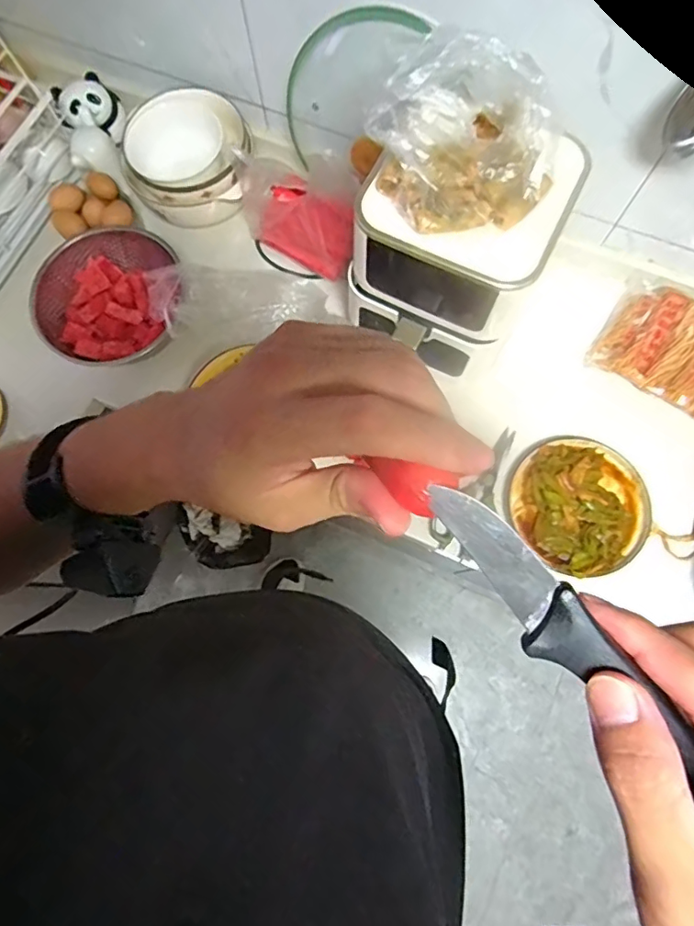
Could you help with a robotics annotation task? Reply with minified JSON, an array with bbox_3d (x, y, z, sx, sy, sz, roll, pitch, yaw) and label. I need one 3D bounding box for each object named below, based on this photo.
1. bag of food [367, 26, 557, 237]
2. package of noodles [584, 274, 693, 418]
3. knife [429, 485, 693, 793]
[{"bbox_3d":[0.131,-0.345,0.541,0.171,0.127,0.145,-24,76,-4],"label":"bag of food"},{"bbox_3d":[0.529,-0.184,0.830,0.224,0.028,0.195,31,79,9],"label":"package of noodles"},{"bbox_3d":[0.079,0.063,0.183,0.022,0.012,0.141,-43,89,-8],"label":"knife"}]

